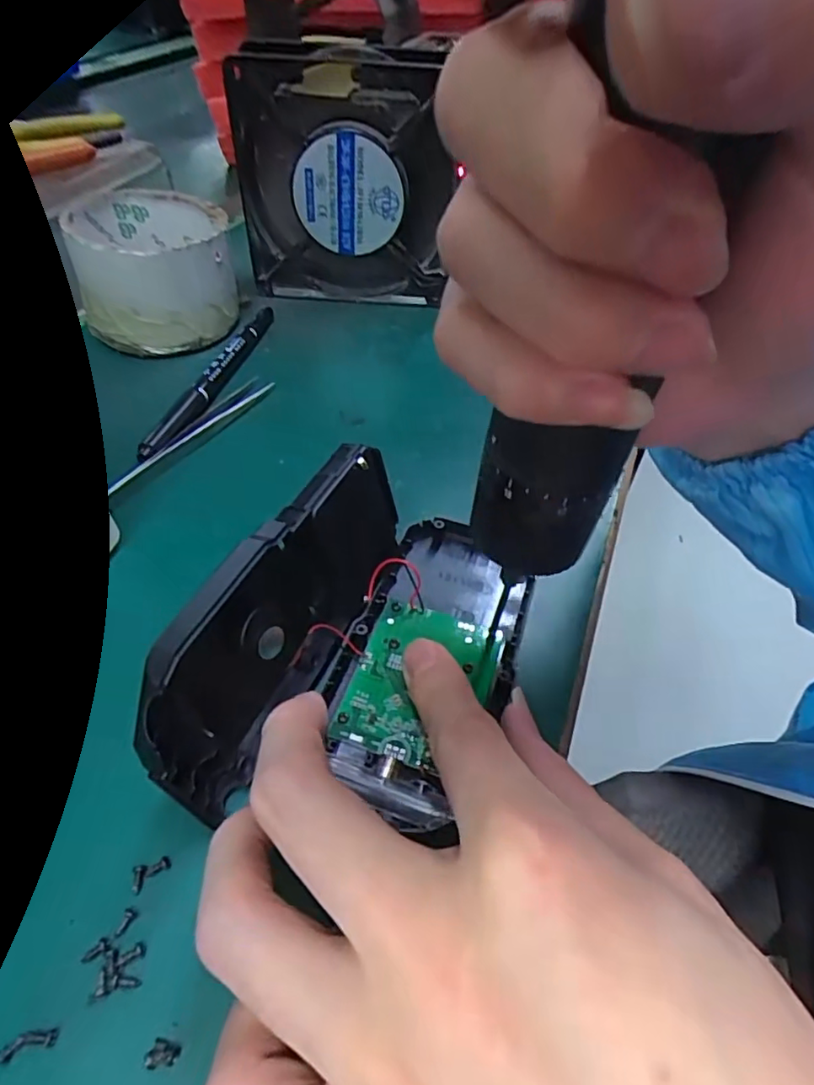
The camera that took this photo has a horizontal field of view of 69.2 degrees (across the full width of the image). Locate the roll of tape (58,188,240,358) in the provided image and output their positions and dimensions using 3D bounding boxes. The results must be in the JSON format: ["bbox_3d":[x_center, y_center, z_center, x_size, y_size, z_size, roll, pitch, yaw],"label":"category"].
[{"bbox_3d":[-0.138,-0.152,0.326,0.080,0.051,0.087,-16,53,-17],"label":"roll of tape"}]

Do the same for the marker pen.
[{"bbox_3d":[-0.098,-0.086,0.301,0.013,0.010,0.134,12,50,5],"label":"marker pen"}]

